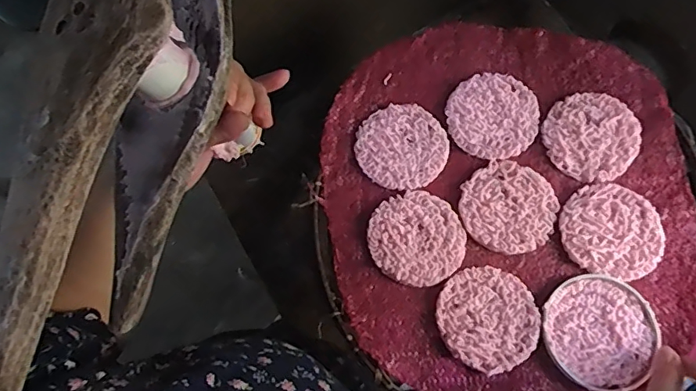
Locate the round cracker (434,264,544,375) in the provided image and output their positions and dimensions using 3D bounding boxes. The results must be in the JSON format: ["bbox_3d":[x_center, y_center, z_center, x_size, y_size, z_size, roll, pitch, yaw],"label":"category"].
[{"bbox_3d":[0.112,0.098,0.402,0.077,0.009,0.080,0,74,1],"label":"round cracker"}]

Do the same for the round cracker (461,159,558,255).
[{"bbox_3d":[0.137,0.010,0.428,0.077,0.004,0.078,0,74,1],"label":"round cracker"}]

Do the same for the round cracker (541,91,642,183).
[{"bbox_3d":[0.214,-0.053,0.440,0.078,0.012,0.077,0,74,1],"label":"round cracker"}]

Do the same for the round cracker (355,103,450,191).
[{"bbox_3d":[0.048,-0.043,0.443,0.077,0.004,0.075,0,74,1],"label":"round cracker"}]

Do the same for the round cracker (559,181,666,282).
[{"bbox_3d":[0.221,0.030,0.416,0.077,0.006,0.080,0,74,1],"label":"round cracker"}]

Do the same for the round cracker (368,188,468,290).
[{"bbox_3d":[0.058,0.035,0.422,0.078,0.004,0.078,0,74,1],"label":"round cracker"}]

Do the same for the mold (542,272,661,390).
[{"bbox_3d":[0.198,0.106,0.395,0.084,0.016,0.089,41,80,8],"label":"mold"}]

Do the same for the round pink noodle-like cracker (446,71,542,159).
[{"bbox_3d":[0.130,-0.072,0.450,0.078,0.007,0.078,0,74,1],"label":"round pink noodle-like cracker"}]

